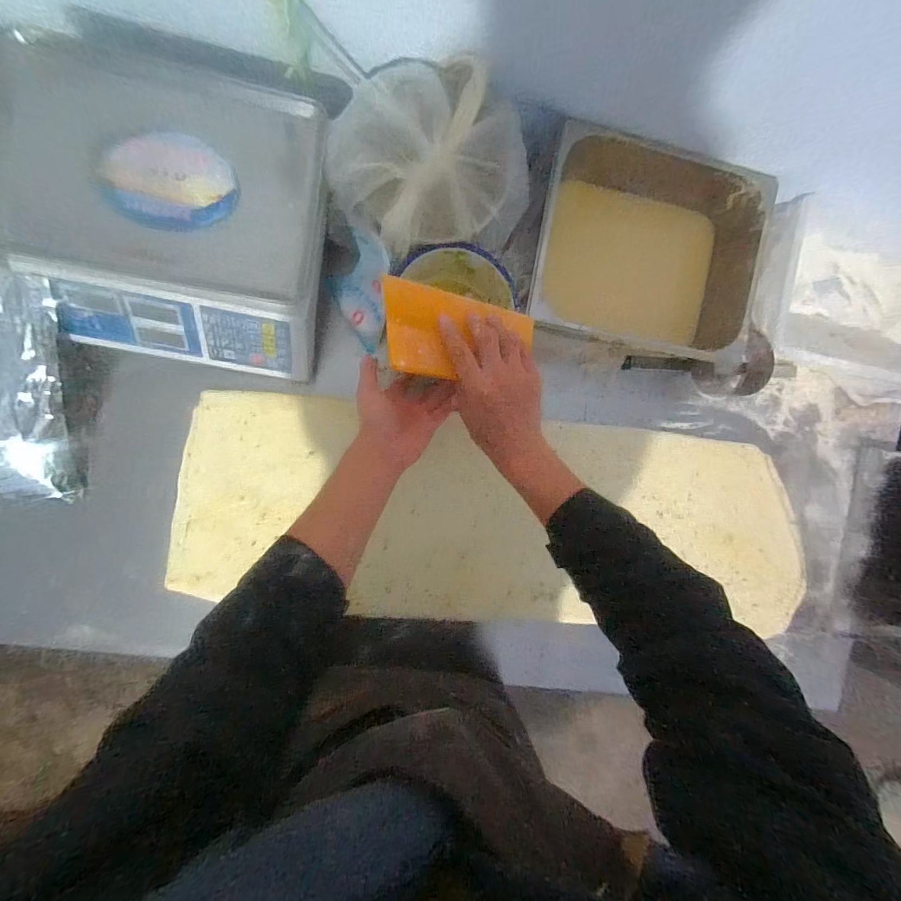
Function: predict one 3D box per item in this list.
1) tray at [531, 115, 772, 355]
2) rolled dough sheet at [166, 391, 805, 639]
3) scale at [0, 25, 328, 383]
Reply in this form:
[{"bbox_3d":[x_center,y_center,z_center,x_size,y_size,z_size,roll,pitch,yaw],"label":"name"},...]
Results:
[{"bbox_3d":[0.278,-0.289,0.606,0.334,0.116,0.290,7,92,-8],"label":"tray"},{"bbox_3d":[0.109,0.114,0.656,1.003,0.018,0.318,5,93,-8],"label":"rolled dough sheet"},{"bbox_3d":[-0.329,-0.276,0.502,0.345,0.102,0.318,9,92,-8],"label":"scale"}]

